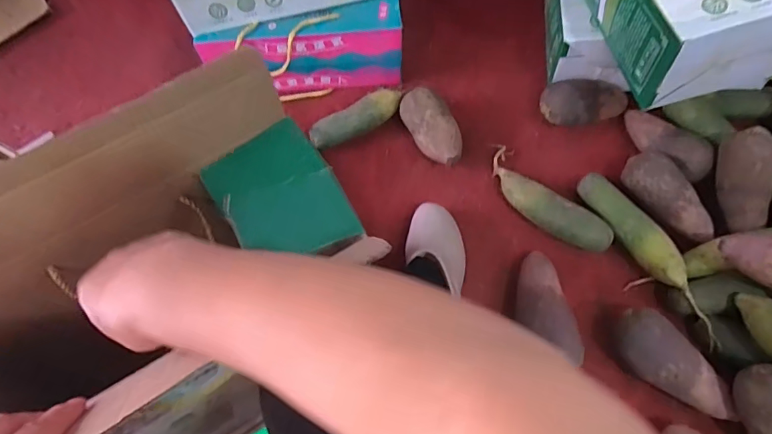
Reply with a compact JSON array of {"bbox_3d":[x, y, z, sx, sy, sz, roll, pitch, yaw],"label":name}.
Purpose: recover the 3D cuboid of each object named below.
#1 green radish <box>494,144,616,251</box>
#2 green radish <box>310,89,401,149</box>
[{"bbox_3d":[0.248,-0.024,0.759,0.076,0.052,0.232,-42,73,-14],"label":"green radish"},{"bbox_3d":[-0.050,-0.167,0.818,0.170,0.054,0.055,-26,69,-8],"label":"green radish"}]

